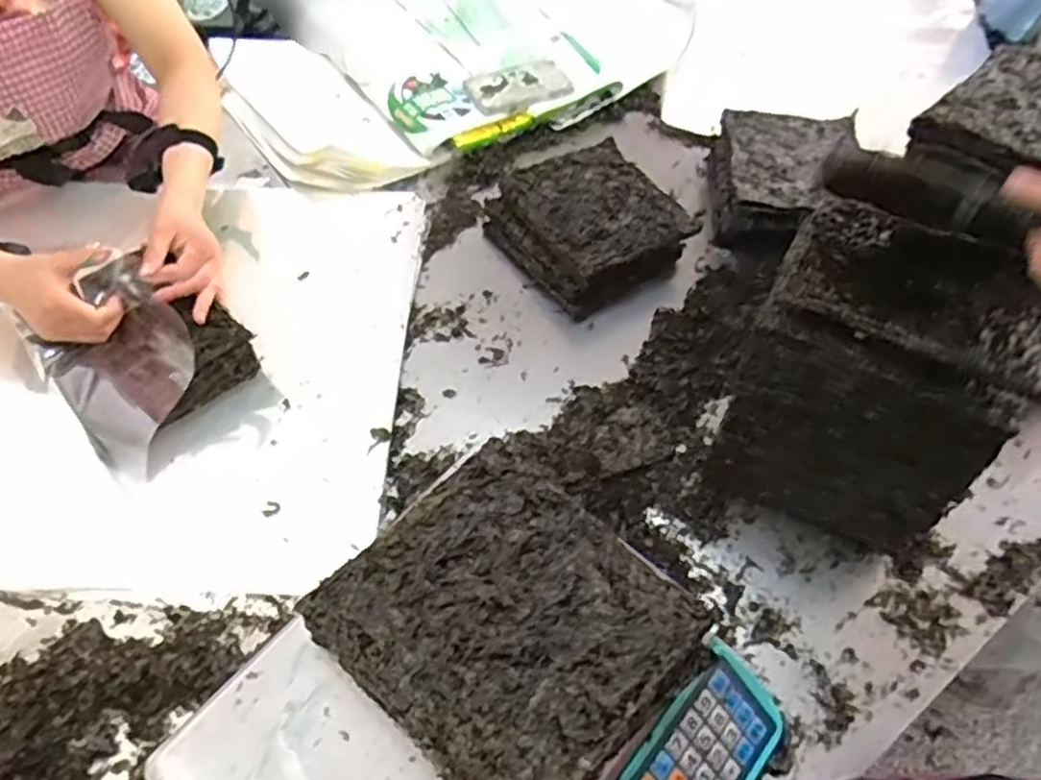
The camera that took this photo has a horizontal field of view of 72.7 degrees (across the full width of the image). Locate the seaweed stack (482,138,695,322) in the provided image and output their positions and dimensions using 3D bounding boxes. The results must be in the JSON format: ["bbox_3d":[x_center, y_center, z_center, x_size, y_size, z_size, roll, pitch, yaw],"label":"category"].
[{"bbox_3d":[0.086,-0.214,0.907,0.197,0.073,0.205,-29,57,-19],"label":"seaweed stack"}]

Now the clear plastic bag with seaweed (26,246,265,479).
[{"bbox_3d":[-0.417,-0.037,0.756,0.199,0.109,0.180,28,59,21],"label":"clear plastic bag with seaweed"}]

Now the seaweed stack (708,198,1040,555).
[{"bbox_3d":[0.319,-0.012,0.653,0.196,0.255,0.177,24,57,18],"label":"seaweed stack"}]

